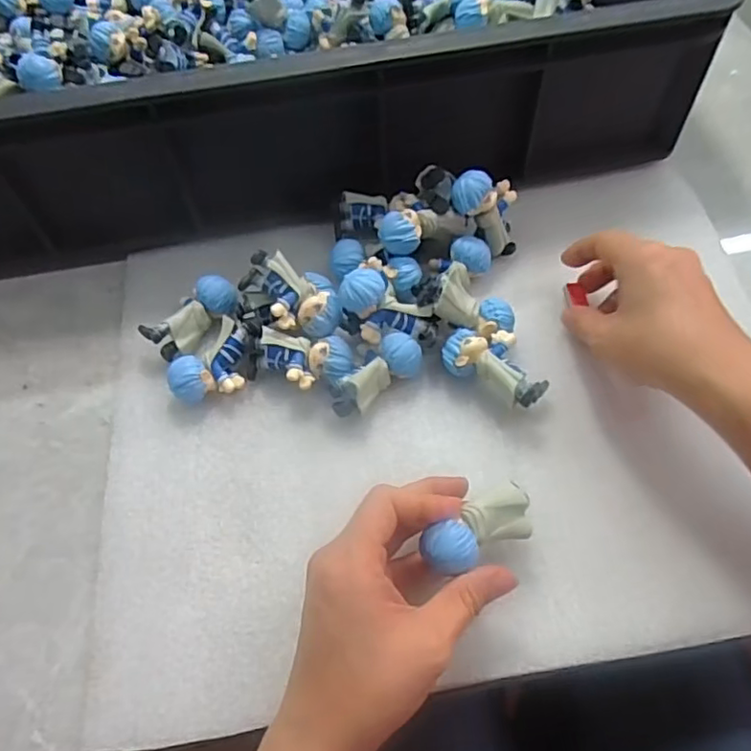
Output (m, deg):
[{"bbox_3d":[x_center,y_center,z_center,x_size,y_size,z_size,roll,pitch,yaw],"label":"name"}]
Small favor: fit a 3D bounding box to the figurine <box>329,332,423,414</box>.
[{"bbox_3d":[0.000,-0.001,0.357,0.060,0.026,0.027,-36,63,-17],"label":"figurine"}]

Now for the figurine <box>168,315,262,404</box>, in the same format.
[{"bbox_3d":[-0.093,-0.006,0.367,0.032,0.027,0.063,39,69,24],"label":"figurine"}]

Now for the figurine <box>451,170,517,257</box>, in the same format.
[{"bbox_3d":[0.076,-0.108,0.396,0.035,0.060,0.020,-49,42,-7],"label":"figurine"}]

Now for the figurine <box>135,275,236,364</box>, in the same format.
[{"bbox_3d":[-0.114,-0.035,0.385,0.025,0.029,0.061,39,69,24],"label":"figurine"}]

